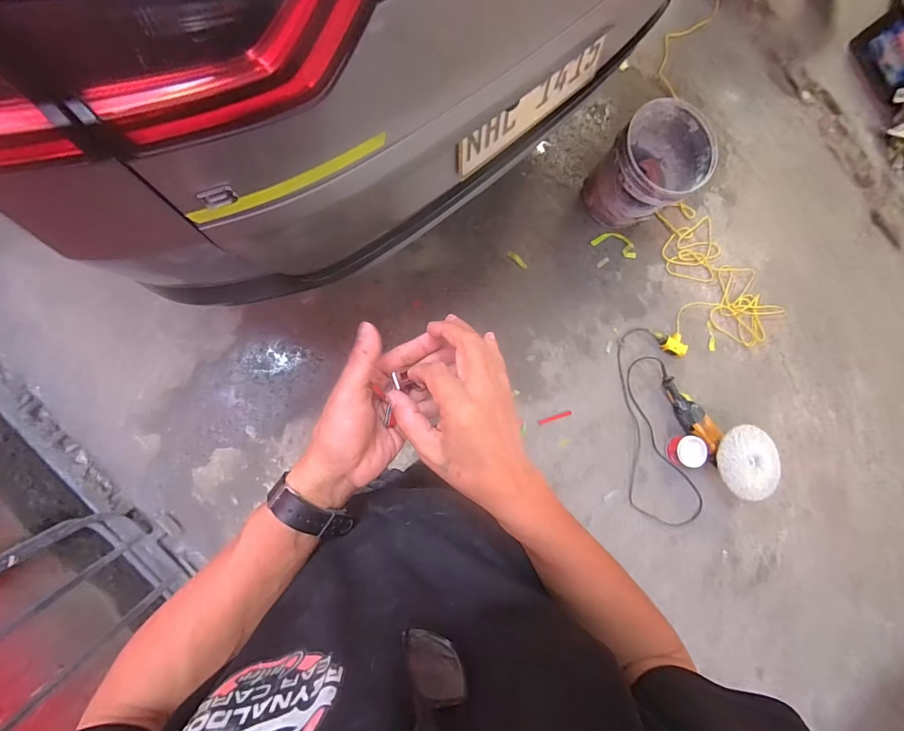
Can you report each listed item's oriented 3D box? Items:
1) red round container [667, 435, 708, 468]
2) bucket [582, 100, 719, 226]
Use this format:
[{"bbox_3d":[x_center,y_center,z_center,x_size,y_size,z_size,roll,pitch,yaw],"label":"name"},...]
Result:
[{"bbox_3d":[0.836,0.302,1.440,0.114,0.084,0.109,13,85,-9],"label":"red round container"},{"bbox_3d":[0.636,-0.645,1.339,0.300,0.300,0.290,-42,94,-10],"label":"bucket"}]

